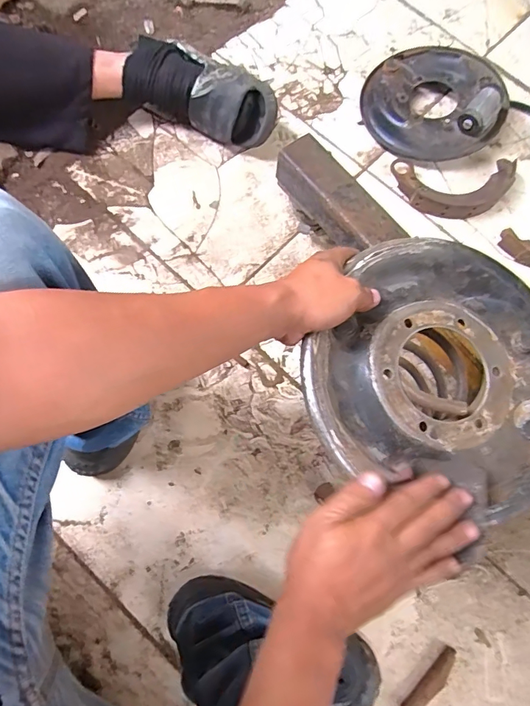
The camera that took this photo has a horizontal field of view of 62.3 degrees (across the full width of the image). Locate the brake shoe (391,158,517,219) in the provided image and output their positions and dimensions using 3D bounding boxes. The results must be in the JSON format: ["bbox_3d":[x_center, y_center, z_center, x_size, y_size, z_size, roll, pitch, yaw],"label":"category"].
[{"bbox_3d":[0.353,-0.310,0.808,0.217,0.035,0.120,-1,75,-2],"label":"brake shoe"}]

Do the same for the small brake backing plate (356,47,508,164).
[{"bbox_3d":[0.328,-0.498,0.839,0.257,0.084,0.257,0,75,-1],"label":"small brake backing plate"}]

